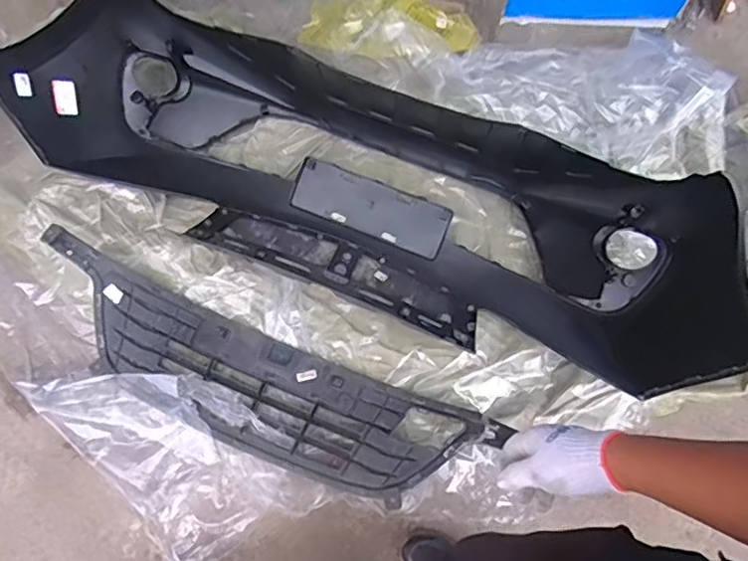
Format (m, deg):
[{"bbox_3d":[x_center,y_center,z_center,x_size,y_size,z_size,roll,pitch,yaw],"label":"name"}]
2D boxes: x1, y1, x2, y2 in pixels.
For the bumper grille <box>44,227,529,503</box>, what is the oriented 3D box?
[{"bbox_3d":[-0.286,0.233,1.379,1.088,0.178,0.282,26,73,4],"label":"bumper grille"}]

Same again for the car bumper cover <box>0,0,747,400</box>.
[{"bbox_3d":[-0.011,-0.261,1.419,1.638,0.390,0.505,21,72,9],"label":"car bumper cover"}]

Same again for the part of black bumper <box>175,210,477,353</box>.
[{"bbox_3d":[-0.079,-0.042,1.502,0.754,0.136,0.184,21,72,9],"label":"part of black bumper"}]

